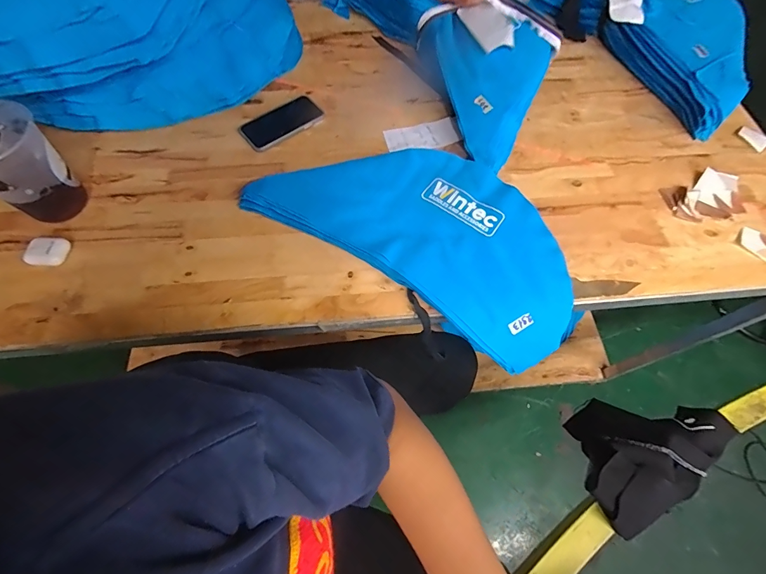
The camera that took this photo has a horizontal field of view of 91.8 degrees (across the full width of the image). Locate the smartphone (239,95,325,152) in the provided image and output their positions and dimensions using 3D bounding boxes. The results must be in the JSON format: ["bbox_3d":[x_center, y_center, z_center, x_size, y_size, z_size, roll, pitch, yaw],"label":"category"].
[{"bbox_3d":[-0.181,-0.297,0.666,0.146,0.010,0.078,-34,68,-17],"label":"smartphone"}]

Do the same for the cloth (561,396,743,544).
[{"bbox_3d":[0.408,0.253,0.573,0.267,0.095,0.142,-24,67,-13],"label":"cloth"}]

